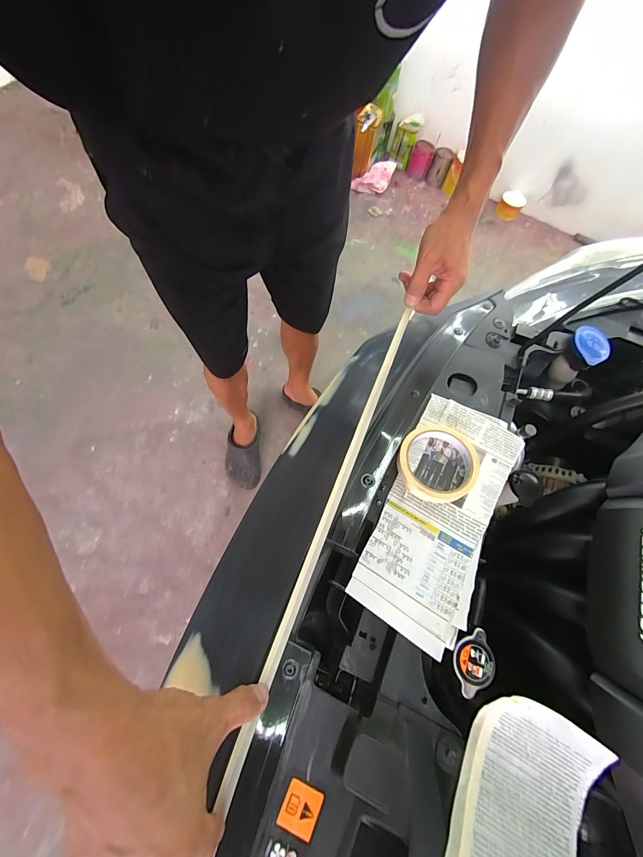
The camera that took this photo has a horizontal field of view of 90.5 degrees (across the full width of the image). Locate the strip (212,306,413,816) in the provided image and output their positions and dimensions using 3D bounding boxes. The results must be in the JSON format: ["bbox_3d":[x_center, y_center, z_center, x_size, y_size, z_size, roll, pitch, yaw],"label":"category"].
[{"bbox_3d":[0.018,0.077,0.367,0.016,0.008,0.553,20,70,8],"label":"strip"}]

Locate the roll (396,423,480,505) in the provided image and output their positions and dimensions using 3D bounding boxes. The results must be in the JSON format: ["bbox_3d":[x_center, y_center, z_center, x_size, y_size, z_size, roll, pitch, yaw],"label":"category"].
[{"bbox_3d":[0.143,0.038,0.394,0.092,0.021,0.104,15,67,-1],"label":"roll"}]

